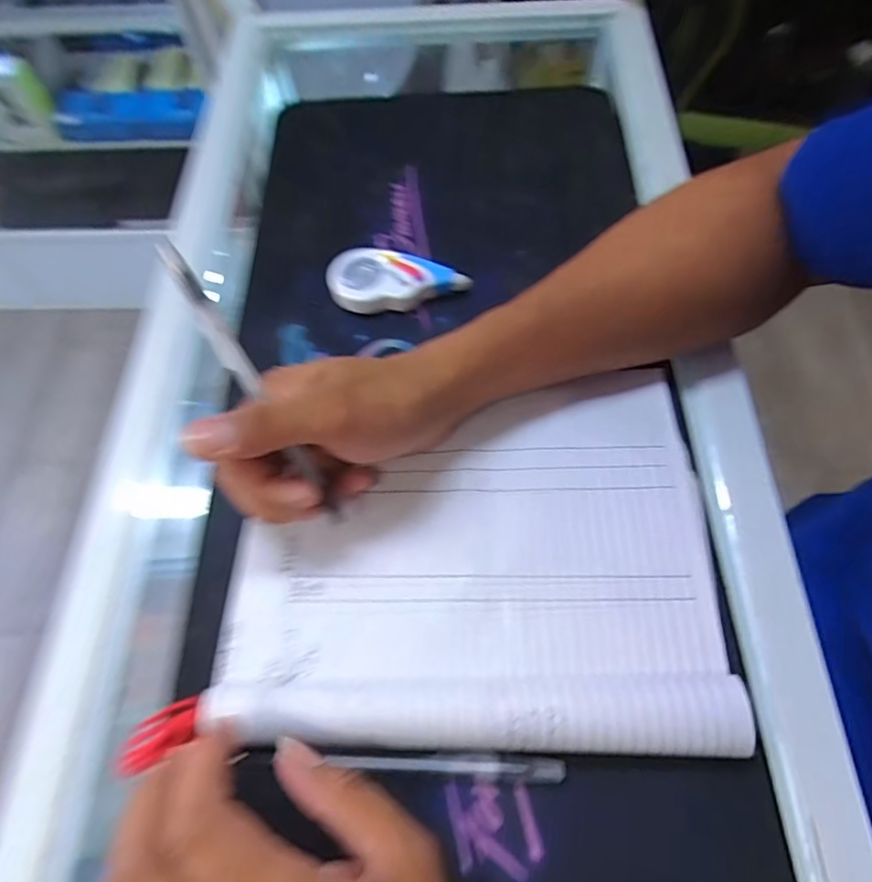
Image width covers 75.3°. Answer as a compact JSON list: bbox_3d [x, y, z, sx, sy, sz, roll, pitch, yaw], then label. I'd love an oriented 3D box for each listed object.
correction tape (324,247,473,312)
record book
[{"bbox_3d":[-0.027,-0.109,0.396,0.096,0.019,0.041,7,64,5],"label":"correction tape"},{"bbox_3d":[0.020,0.052,0.304,0.247,0.024,0.199,2,64,0],"label":"record book"}]

